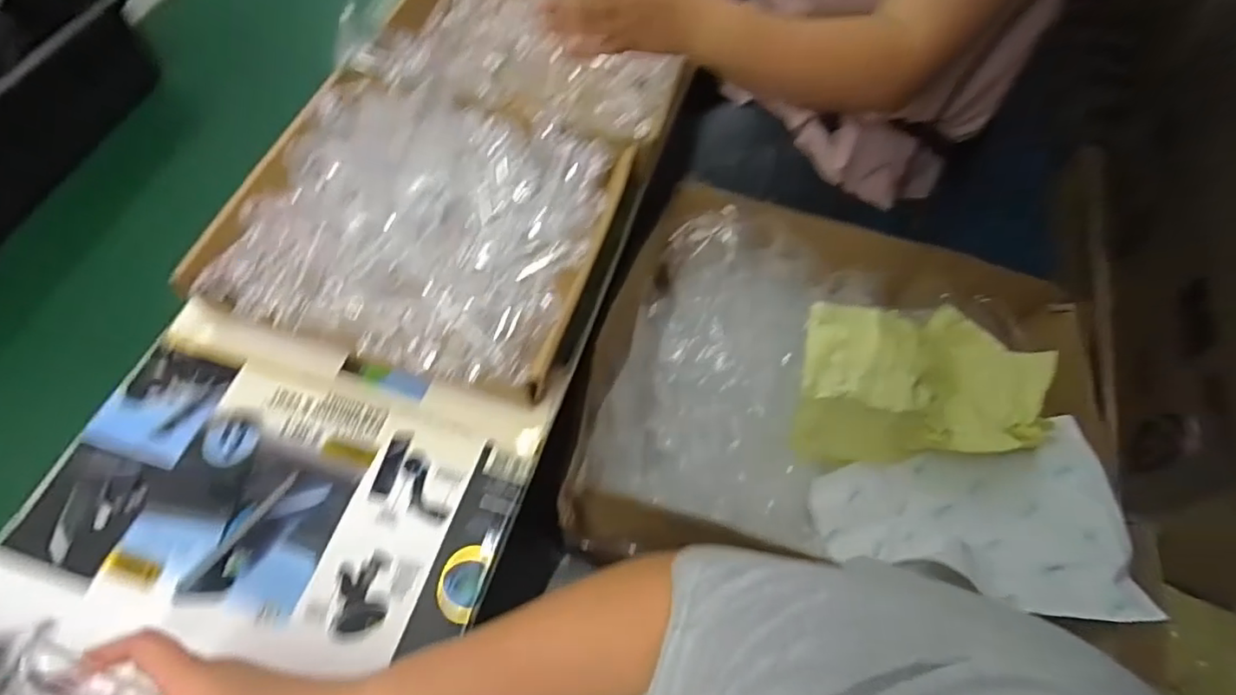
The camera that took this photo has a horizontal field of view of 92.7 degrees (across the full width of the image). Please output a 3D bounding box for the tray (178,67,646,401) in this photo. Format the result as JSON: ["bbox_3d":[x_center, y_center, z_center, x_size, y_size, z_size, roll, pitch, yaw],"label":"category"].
[{"bbox_3d":[-0.165,-0.111,0.513,0.296,0.092,0.261,15,62,6],"label":"tray"}]

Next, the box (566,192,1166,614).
[{"bbox_3d":[0.242,0.043,0.675,0.481,0.198,0.391,11,62,4],"label":"box"}]

